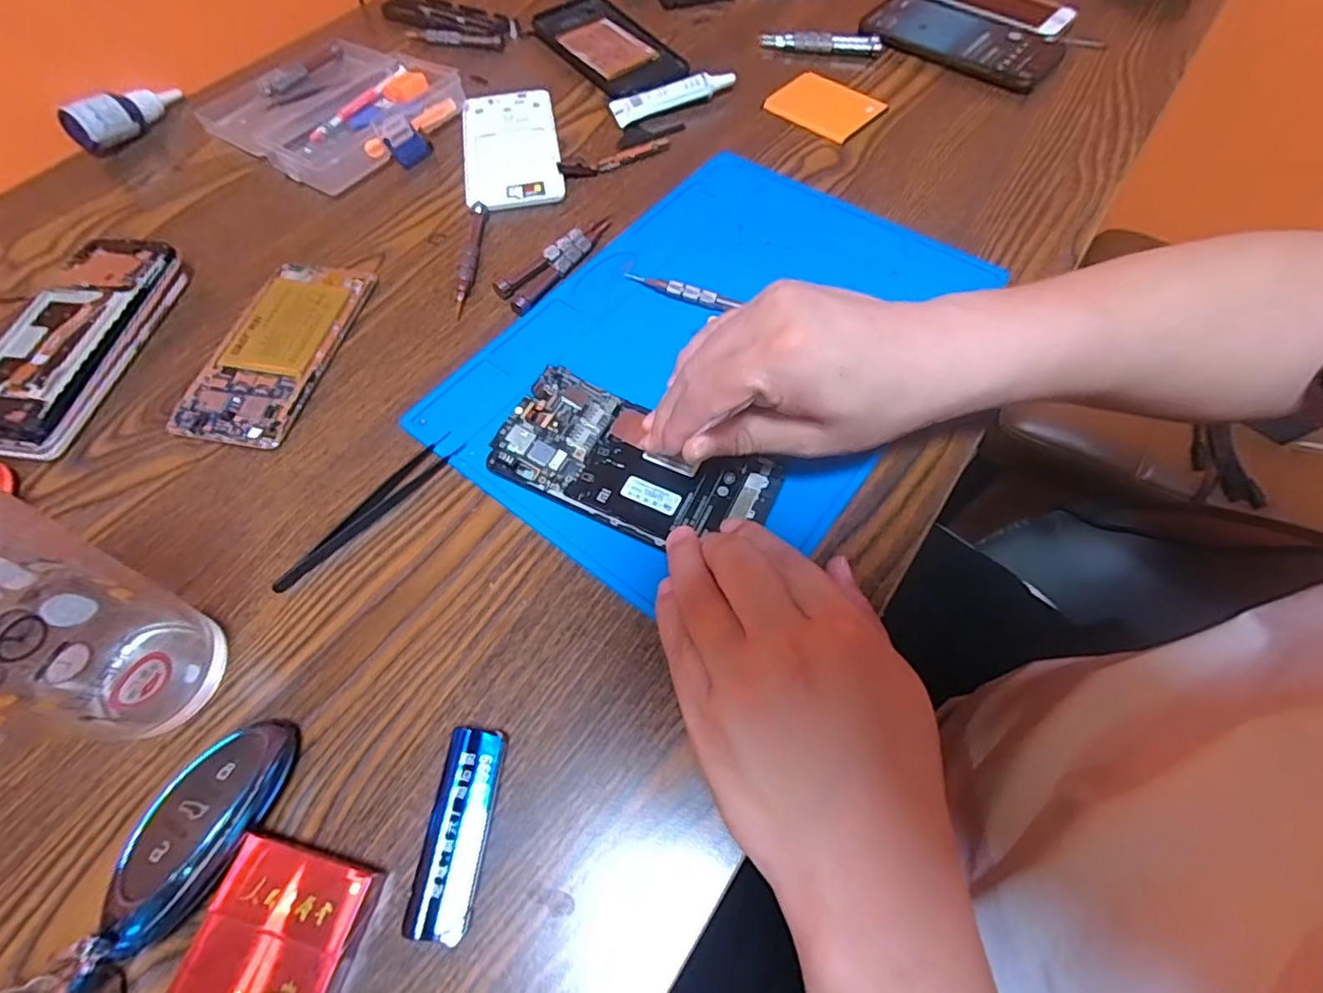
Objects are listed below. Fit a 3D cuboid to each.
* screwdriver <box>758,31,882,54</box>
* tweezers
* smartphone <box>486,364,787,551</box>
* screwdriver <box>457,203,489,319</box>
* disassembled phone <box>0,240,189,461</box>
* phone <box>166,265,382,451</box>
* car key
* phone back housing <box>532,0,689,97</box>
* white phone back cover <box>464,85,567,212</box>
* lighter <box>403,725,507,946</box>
[{"bbox_3d":[0.140,-0.401,0.522,0.104,0.015,0.012,9,62,7],"label":"screwdriver"},{"bbox_3d":[-0.155,0.006,0.313,0.016,0.005,0.111,40,70,20],"label":"tweezers"},{"bbox_3d":[-0.013,-0.017,0.316,0.146,0.011,0.073,20,64,7],"label":"smartphone"},{"bbox_3d":[-0.130,-0.163,0.402,0.011,0.011,0.098,-1,62,1],"label":"screwdriver"},{"bbox_3d":[-0.371,-0.096,0.365,0.086,0.022,0.156,8,62,6],"label":"disassembled phone"},{"bbox_3d":[-0.238,-0.094,0.367,0.068,0.011,0.141,10,62,7],"label":"phone"},{"bbox_3d":[-0.181,0.131,0.234,0.032,0.027,0.082,24,65,14],"label":"car key"},{"bbox_3d":[-0.054,-0.409,0.533,0.074,0.012,0.170,-32,65,-15],"label":"phone back housing"},{"bbox_3d":[-0.118,-0.274,0.462,0.073,0.006,0.145,-10,62,-4],"label":"white phone back cover"},{"bbox_3d":[-0.083,0.132,0.237,0.025,0.015,0.072,5,62,4],"label":"lighter"}]

